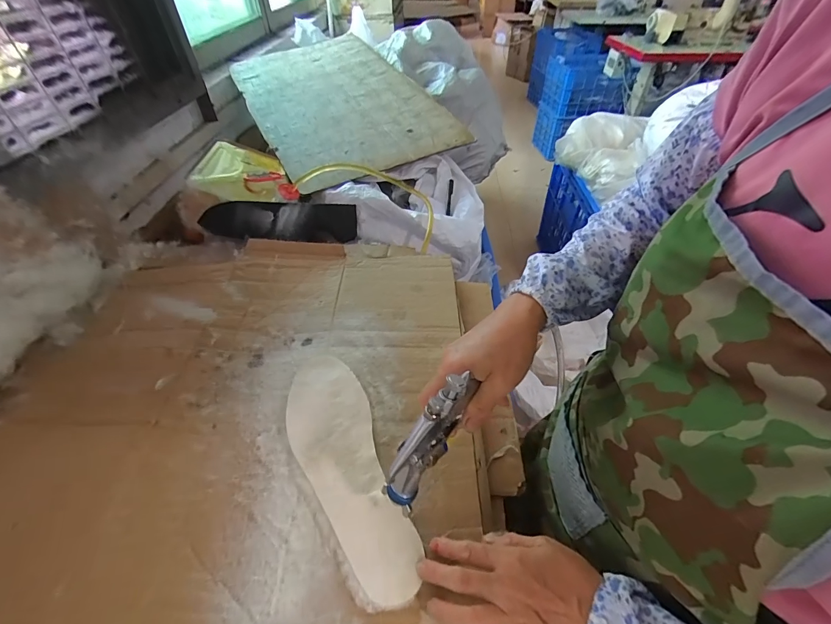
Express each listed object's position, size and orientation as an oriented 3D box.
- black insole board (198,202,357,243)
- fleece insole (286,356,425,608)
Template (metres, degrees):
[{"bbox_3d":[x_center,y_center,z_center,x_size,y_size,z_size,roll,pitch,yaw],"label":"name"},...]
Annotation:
[{"bbox_3d":[-0.274,-0.190,0.769,0.300,0.080,0.022,-3,6,-18],"label":"black insole board"},{"bbox_3d":[-0.078,0.160,0.404,0.090,0.013,0.273,-18,52,-21],"label":"fleece insole"}]

